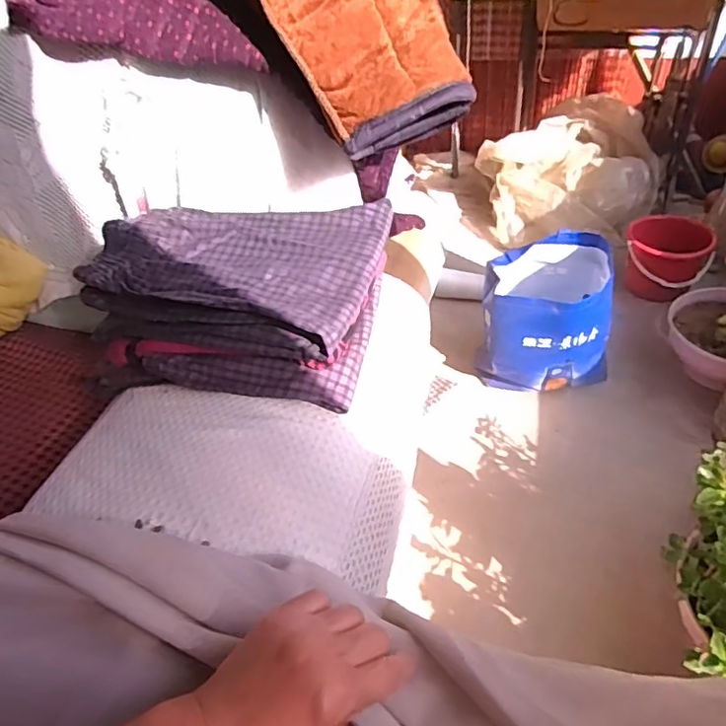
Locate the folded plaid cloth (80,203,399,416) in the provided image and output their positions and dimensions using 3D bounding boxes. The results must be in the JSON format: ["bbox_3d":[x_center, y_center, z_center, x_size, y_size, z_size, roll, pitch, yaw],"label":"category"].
[{"bbox_3d":[-0.145,-0.079,0.653,0.312,0.103,0.236,4,42,12],"label":"folded plaid cloth"}]

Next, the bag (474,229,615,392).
[{"bbox_3d":[0.430,-0.099,1.344,0.268,0.307,0.275,11,44,19],"label":"bag"}]

